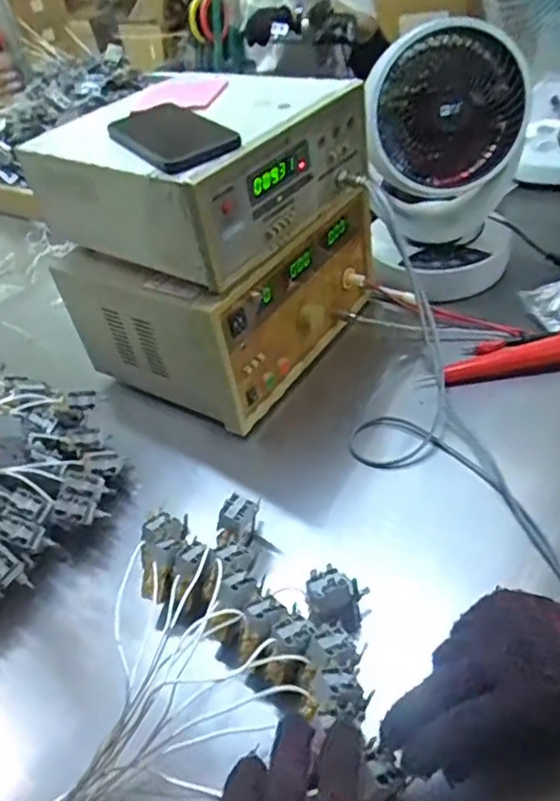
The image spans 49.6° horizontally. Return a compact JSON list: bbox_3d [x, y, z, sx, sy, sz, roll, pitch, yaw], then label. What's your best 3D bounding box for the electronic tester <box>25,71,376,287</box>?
[{"bbox_3d":[-0.078,-0.262,0.660,0.252,0.114,0.271,27,52,31],"label":"electronic tester"}]

